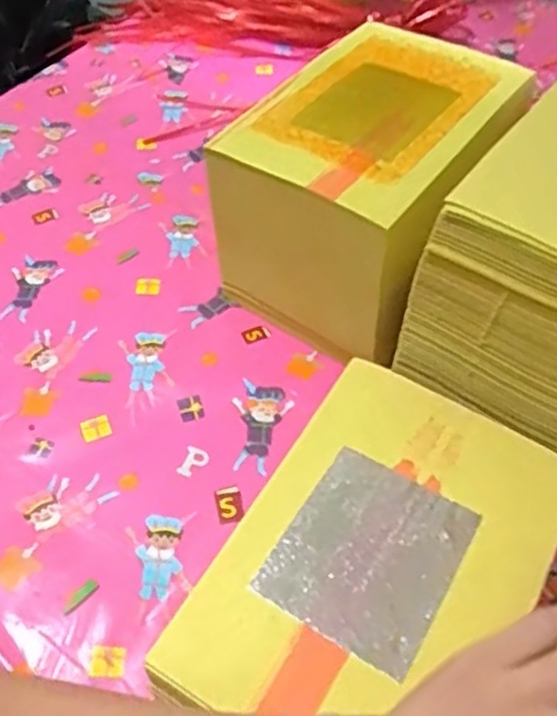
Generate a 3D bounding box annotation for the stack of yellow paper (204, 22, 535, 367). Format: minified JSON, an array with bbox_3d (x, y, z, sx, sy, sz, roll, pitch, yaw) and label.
[{"bbox_3d":[0.075,-0.135,0.591,0.175,0.154,0.232,29,59,19],"label":"stack of yellow paper"}]

